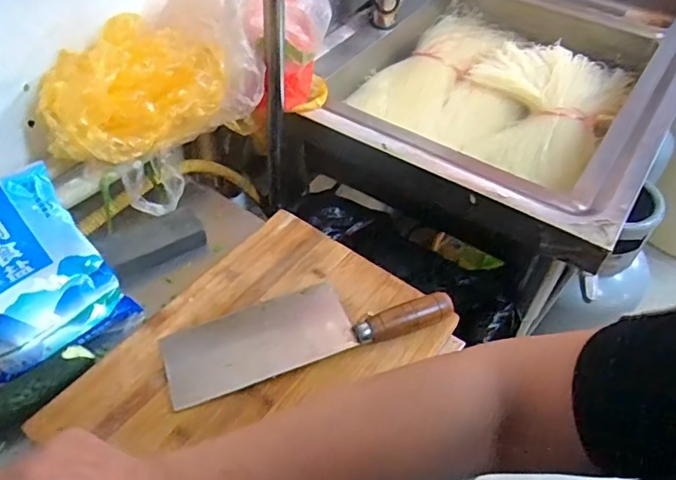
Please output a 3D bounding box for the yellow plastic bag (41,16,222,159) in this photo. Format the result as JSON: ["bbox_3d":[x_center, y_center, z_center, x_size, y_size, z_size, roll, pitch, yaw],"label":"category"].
[{"bbox_3d":[-0.224,-0.160,0.606,0.198,0.111,0.121,-17,50,-17],"label":"yellow plastic bag"}]

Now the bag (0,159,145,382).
[{"bbox_3d":[-0.306,0.039,0.533,0.140,0.197,0.027,-37,17,-24],"label":"bag"}]

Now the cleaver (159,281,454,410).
[{"bbox_3d":[-0.031,0.085,0.560,0.288,0.024,0.087,-15,49,-15],"label":"cleaver"}]

